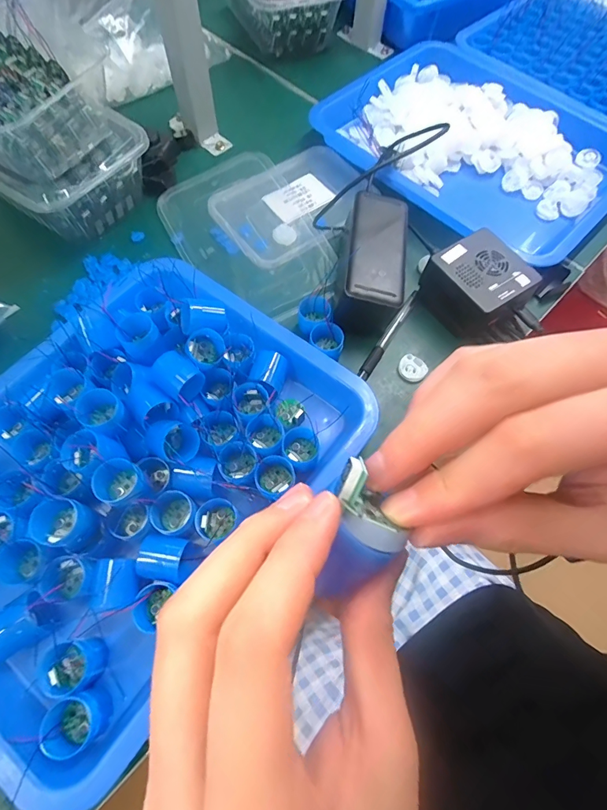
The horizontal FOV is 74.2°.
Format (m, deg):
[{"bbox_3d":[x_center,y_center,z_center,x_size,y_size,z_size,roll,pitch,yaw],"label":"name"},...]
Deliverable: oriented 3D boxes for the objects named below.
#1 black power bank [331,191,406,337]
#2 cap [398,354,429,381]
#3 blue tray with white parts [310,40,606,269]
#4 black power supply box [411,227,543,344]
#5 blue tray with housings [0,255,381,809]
[{"bbox_3d":[0.064,-0.132,0.383,0.060,0.052,0.139,8,66,1],"label":"black power bank"},{"bbox_3d":[0.100,-0.033,0.367,0.025,0.006,0.022,39,70,14],"label":"cap"},{"bbox_3d":[0.203,-0.312,0.472,0.266,0.050,0.329,-42,74,-18],"label":"blue tray with white parts"},{"bbox_3d":[0.164,-0.112,0.380,0.082,0.050,0.082,-32,71,-15],"label":"black power supply box"},{"bbox_3d":[-0.132,0.042,0.300,0.254,0.052,0.325,36,70,13],"label":"blue tray with housings"}]

